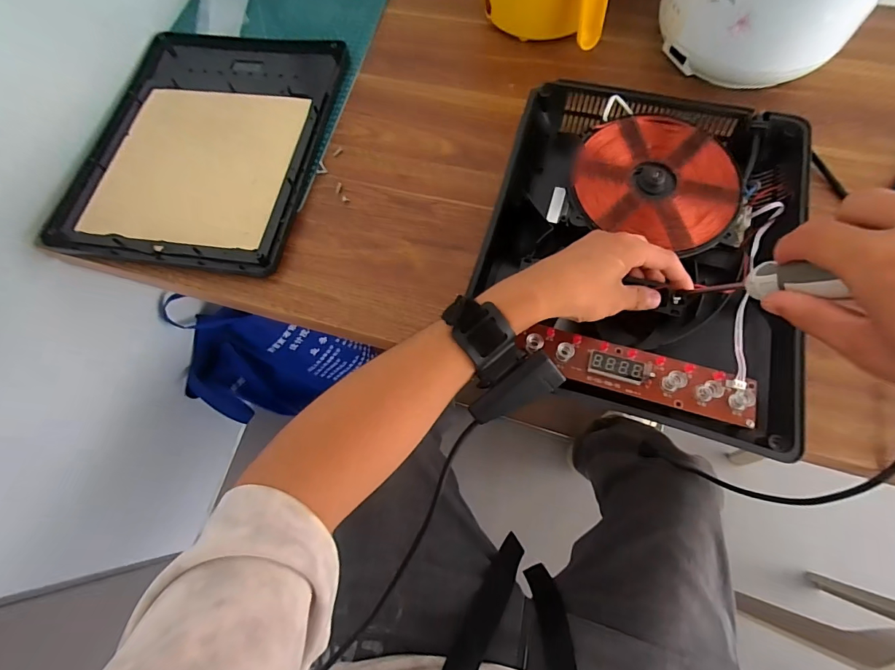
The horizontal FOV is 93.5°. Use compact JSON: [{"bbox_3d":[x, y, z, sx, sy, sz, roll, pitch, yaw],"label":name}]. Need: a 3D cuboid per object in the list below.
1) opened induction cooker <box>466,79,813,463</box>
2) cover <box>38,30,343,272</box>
[{"bbox_3d":[0.183,-0.097,0.400,0.273,0.053,0.341,18,71,9],"label":"opened induction cooker"},{"bbox_3d":[-0.294,-0.248,0.508,0.282,0.026,0.359,7,69,6],"label":"cover"}]

